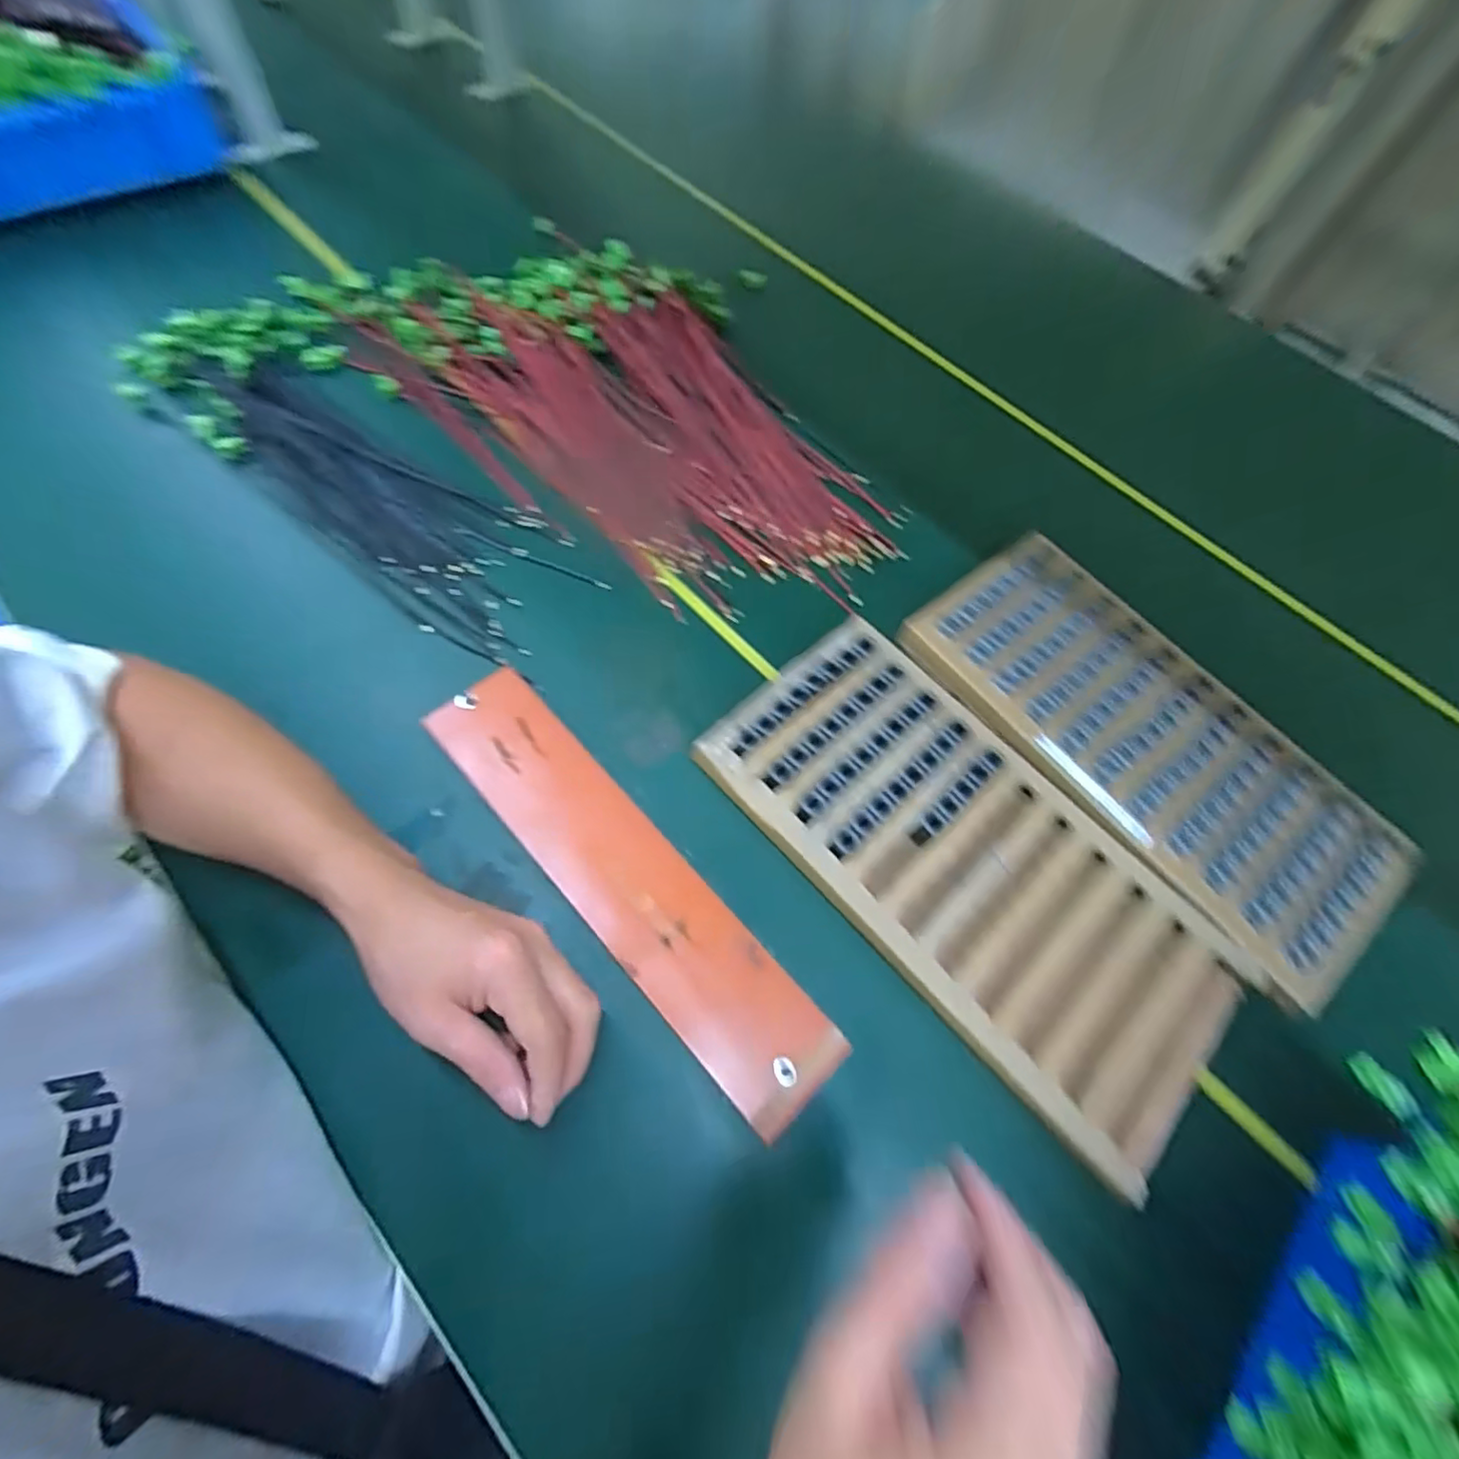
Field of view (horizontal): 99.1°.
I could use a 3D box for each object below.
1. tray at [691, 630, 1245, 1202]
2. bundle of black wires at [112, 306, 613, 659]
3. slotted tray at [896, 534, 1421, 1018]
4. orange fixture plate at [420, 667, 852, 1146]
[{"bbox_3d":[0.156,0.088,0.419,0.167,0.033,0.357,-38,73,-22],"label":"tray"},{"bbox_3d":[-0.326,-0.231,0.536,0.468,0.034,0.147,39,66,13],"label":"bundle of black wires"},{"bbox_3d":[0.312,0.010,0.475,0.182,0.026,0.361,-35,72,-21],"label":"slotted tray"},{"bbox_3d":[-0.071,0.094,0.406,0.070,0.007,0.342,-40,74,-17],"label":"orange fixture plate"}]

